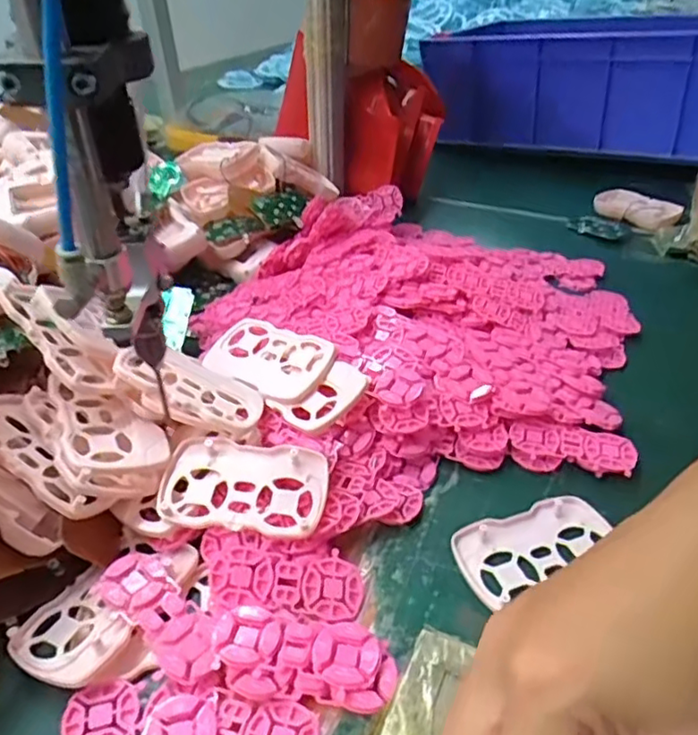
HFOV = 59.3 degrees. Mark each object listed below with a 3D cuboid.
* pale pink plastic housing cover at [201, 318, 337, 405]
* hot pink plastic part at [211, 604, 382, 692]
[{"bbox_3d":[-0.053,-0.005,0.410,0.085,0.011,0.053,20,55,29],"label":"pale pink plastic housing cover"},{"bbox_3d":[-0.024,0.127,0.279,0.074,0.013,0.030,6,36,8],"label":"hot pink plastic part"}]

